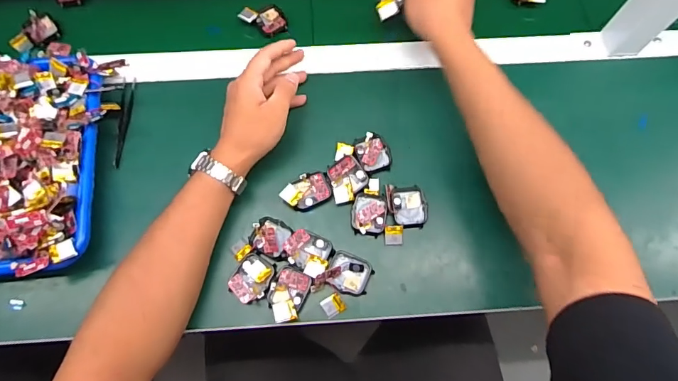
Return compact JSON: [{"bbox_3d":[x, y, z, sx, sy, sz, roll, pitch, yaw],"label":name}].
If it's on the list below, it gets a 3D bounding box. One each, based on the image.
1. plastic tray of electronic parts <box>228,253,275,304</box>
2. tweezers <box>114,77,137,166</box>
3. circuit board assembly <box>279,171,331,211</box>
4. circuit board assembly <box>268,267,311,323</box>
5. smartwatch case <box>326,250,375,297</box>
[{"bbox_3d":[-0.091,0.092,0.431,0.038,0.007,0.048,26,73,8],"label":"plastic tray of electronic parts"},{"bbox_3d":[-0.257,-0.083,0.492,0.015,0.007,0.118,-2,72,-1],"label":"tweezers"},{"bbox_3d":[-0.037,0.001,0.462,0.053,0.016,0.035,-27,74,-9],"label":"circuit board assembly"},{"bbox_3d":[-0.053,0.108,0.426,0.036,0.013,0.054,20,72,6],"label":"circuit board assembly"},{"bbox_3d":[0.011,0.087,0.435,0.045,0.014,0.040,23,73,7],"label":"smartwatch case"}]

